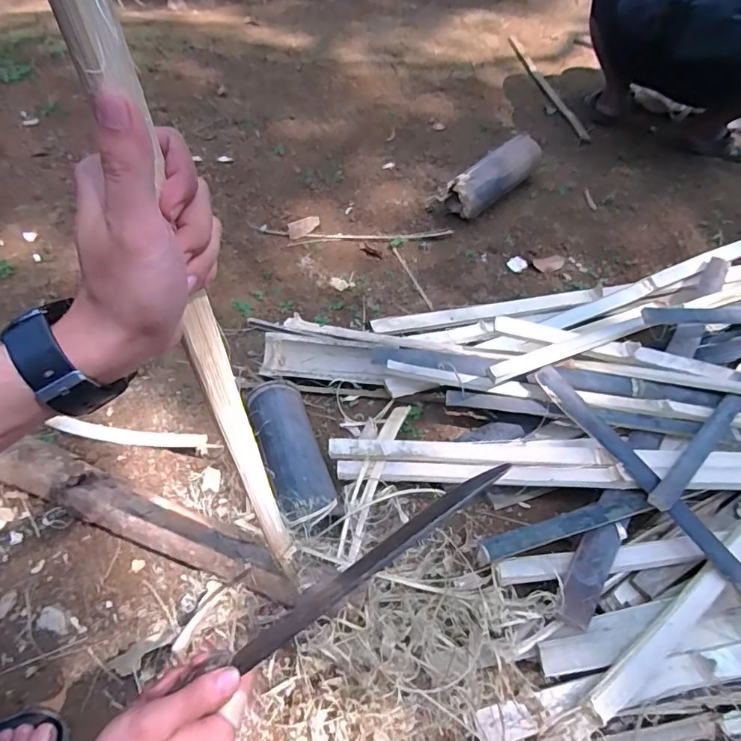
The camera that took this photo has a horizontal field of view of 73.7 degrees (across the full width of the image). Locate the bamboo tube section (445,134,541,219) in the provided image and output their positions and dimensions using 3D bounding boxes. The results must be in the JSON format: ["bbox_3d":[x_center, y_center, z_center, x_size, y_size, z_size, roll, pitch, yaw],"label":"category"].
[{"bbox_3d":[0.326,-0.497,1.275,0.103,0.099,0.355,38,59,23],"label":"bamboo tube section"}]

